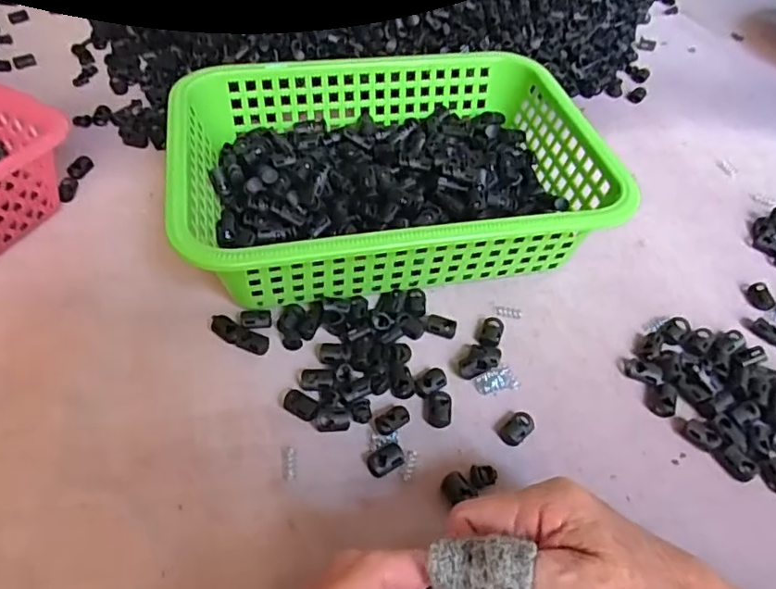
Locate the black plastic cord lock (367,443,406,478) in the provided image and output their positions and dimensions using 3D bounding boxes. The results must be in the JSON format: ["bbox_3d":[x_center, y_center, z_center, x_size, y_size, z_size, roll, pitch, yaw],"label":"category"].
[{"bbox_3d":[-0.001,0.091,0.322,0.021,0.008,0.014,-27,55,-26],"label":"black plastic cord lock"}]

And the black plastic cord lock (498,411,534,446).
[{"bbox_3d":[0.075,0.079,0.339,0.023,0.012,0.014,-34,59,-31],"label":"black plastic cord lock"}]

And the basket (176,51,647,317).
[{"bbox_3d":[-0.004,-0.090,0.434,0.281,0.082,0.198,-7,48,-11],"label":"basket"}]

